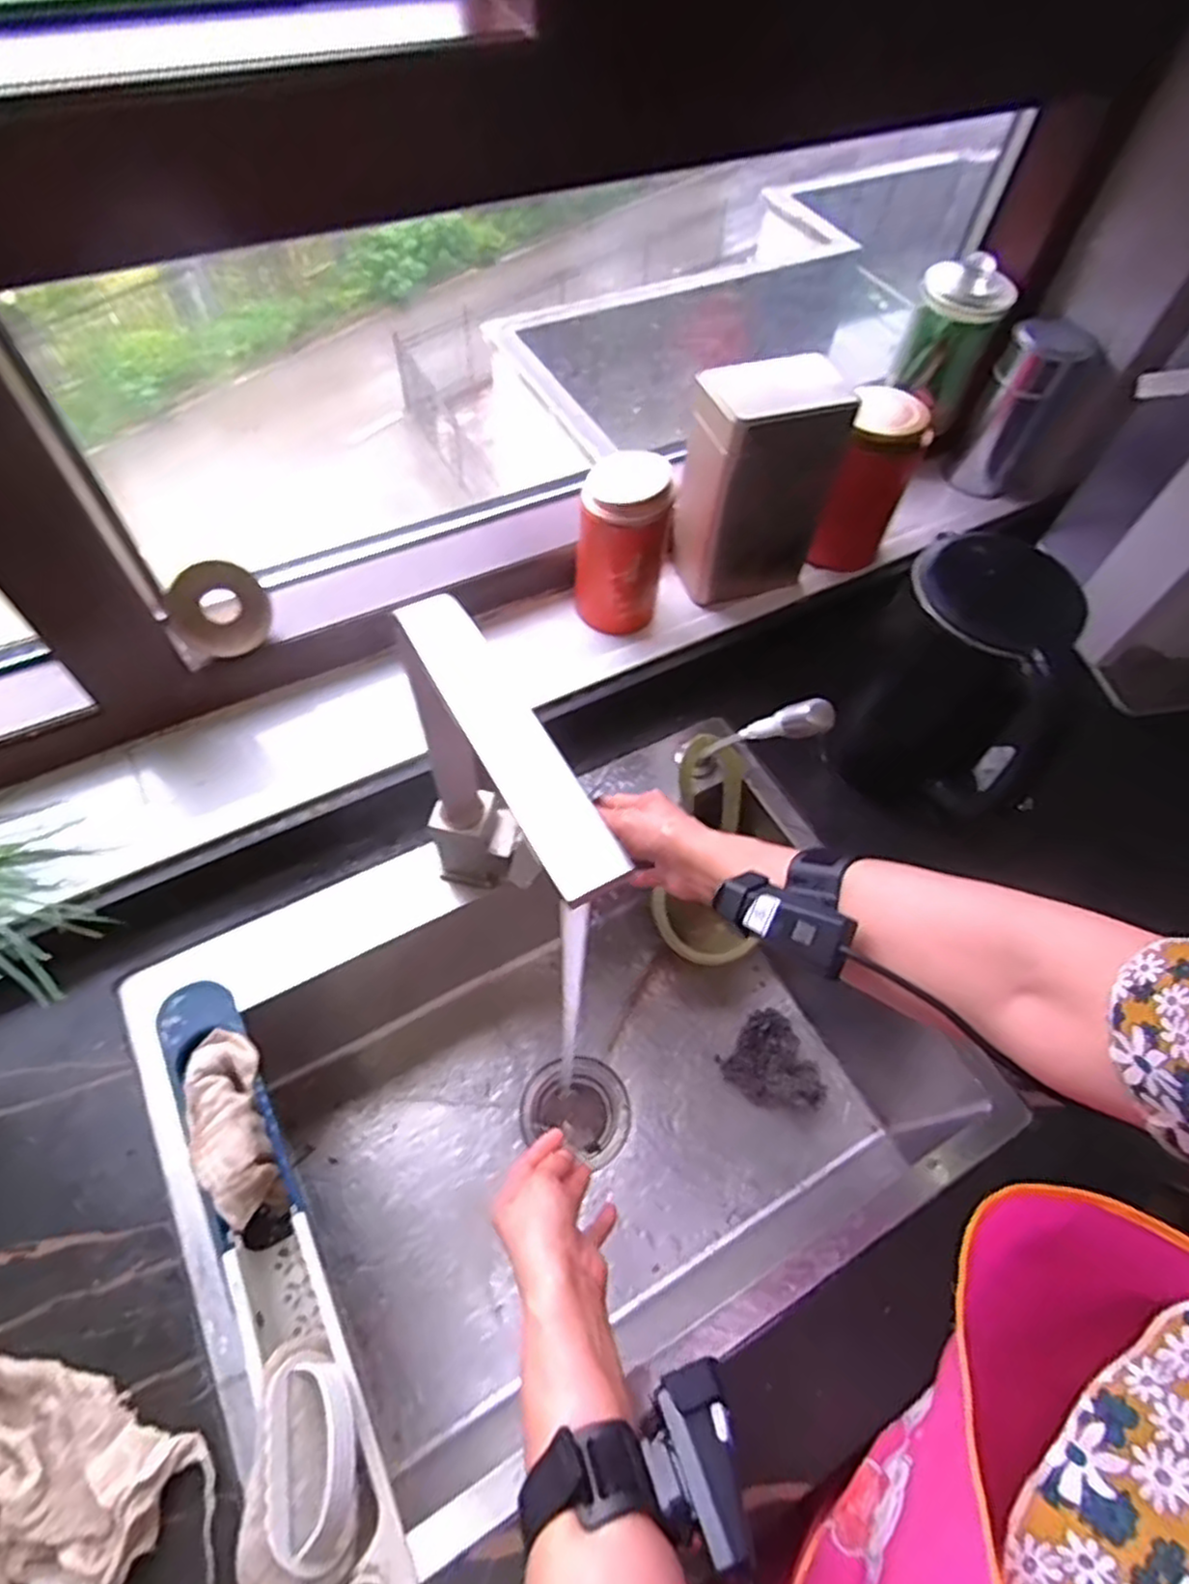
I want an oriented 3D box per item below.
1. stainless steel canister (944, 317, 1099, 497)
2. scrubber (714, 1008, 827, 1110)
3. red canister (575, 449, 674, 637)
[{"bbox_3d":[0.477,-0.433,0.846,0.081,0.184,0.073,24,60,10],"label":"stainless steel canister"},{"bbox_3d":[0.191,0.281,0.766,0.097,0.051,0.082,40,63,18],"label":"scrubber"},{"bbox_3d":[0.027,-0.238,0.698,0.080,0.170,0.070,7,58,0],"label":"red canister"}]

